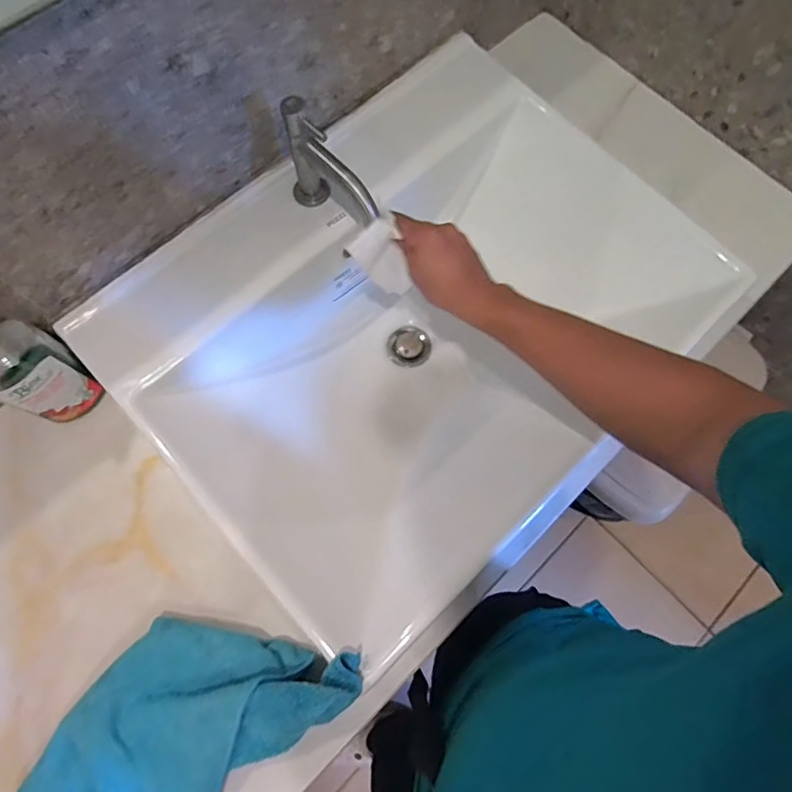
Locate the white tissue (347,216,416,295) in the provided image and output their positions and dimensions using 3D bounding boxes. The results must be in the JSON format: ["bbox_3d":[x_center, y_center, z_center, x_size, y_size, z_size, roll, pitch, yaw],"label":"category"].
[{"bbox_3d":[-0.012,-0.140,0.537,0.047,0.089,0.010,-35,45,2],"label":"white tissue"}]

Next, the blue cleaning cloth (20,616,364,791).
[{"bbox_3d":[-0.184,0.293,0.442,0.173,0.080,0.285,42,77,10],"label":"blue cleaning cloth"}]

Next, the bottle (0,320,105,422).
[{"bbox_3d":[-0.352,-0.026,0.475,0.066,0.199,0.057,-43,79,-13],"label":"bottle"}]

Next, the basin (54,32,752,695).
[{"bbox_3d":[0.030,-0.072,0.608,0.601,0.159,0.481,-42,79,-13],"label":"basin"}]

